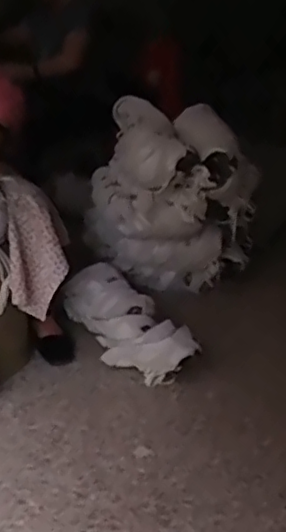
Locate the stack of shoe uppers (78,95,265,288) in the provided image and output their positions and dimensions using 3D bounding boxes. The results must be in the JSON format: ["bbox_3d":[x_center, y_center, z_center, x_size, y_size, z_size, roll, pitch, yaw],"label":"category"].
[{"bbox_3d":[0.091,-0.225,1.949,0.518,0.449,0.392,4,26,1],"label":"stack of shoe uppers"}]

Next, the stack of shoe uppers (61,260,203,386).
[{"bbox_3d":[-0.045,0.126,1.585,0.165,0.142,0.401,-14,30,-29],"label":"stack of shoe uppers"}]

